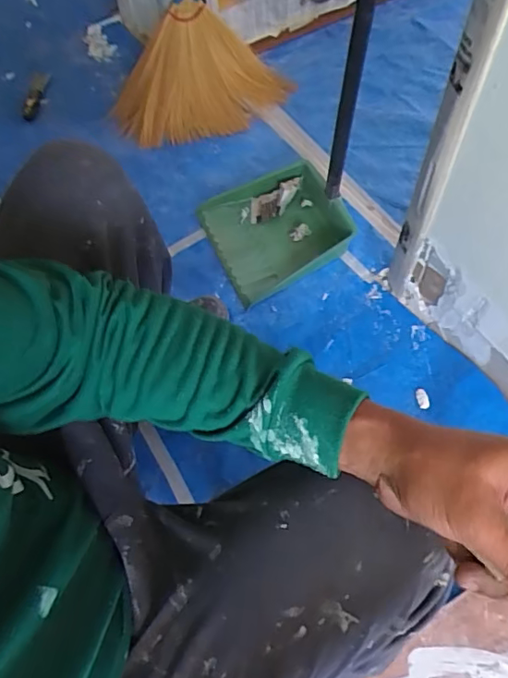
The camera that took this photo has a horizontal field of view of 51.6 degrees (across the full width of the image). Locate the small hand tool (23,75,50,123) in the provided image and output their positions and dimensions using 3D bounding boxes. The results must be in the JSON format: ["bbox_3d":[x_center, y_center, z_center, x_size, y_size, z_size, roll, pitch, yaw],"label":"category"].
[{"bbox_3d":[-0.563,-0.628,1.352,0.036,0.012,0.165,1,62,2],"label":"small hand tool"}]

